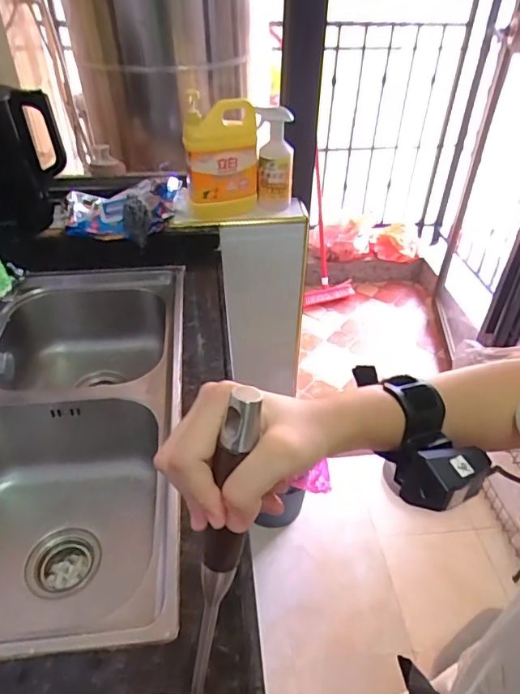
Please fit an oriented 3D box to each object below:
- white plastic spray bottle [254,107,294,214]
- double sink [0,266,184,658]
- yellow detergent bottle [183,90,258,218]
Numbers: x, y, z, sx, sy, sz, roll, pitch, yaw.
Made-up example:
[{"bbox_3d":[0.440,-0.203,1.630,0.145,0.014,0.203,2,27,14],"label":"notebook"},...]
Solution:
[{"bbox_3d":[0.033,-0.406,1.098,0.083,0.204,0.103,1,41,-1],"label":"white plastic spray bottle"},{"bbox_3d":[-0.320,0.150,0.822,0.387,0.231,0.717,-3,41,-5],"label":"double sink"},{"bbox_3d":[-0.081,-0.404,1.067,0.153,0.241,0.090,-5,31,-9],"label":"yellow detergent bottle"}]

